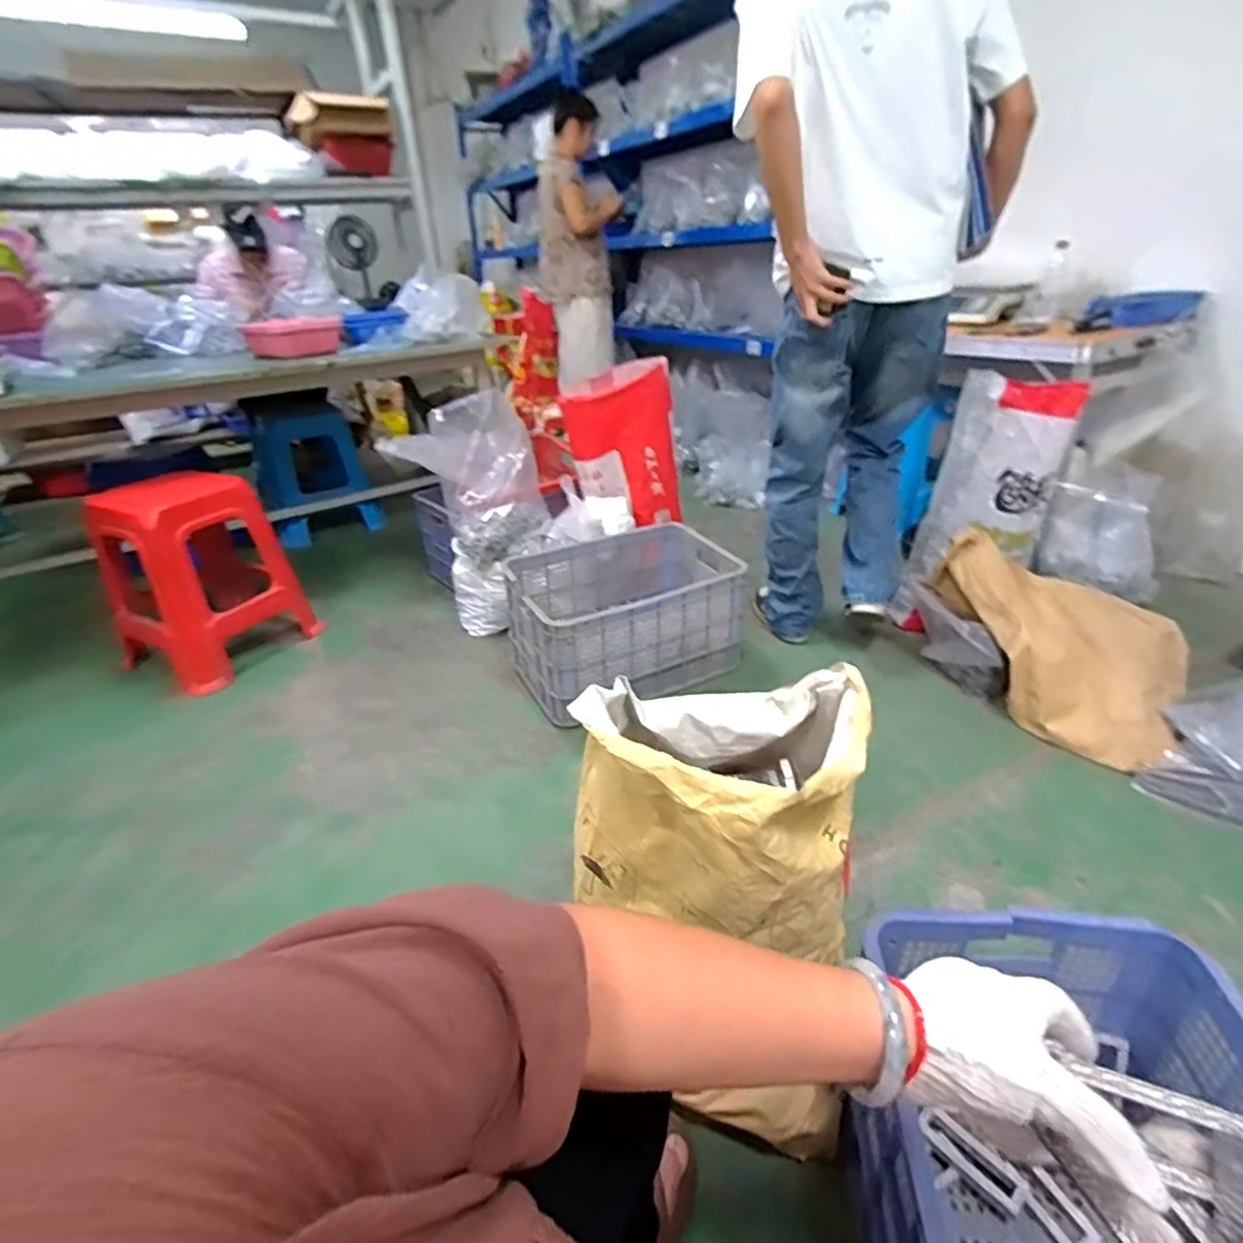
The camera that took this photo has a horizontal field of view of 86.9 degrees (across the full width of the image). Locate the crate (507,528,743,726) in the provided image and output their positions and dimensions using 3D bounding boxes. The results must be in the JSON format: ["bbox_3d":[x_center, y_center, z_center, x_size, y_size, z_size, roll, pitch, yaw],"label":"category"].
[{"bbox_3d":[0.009,-0.009,1.644,0.536,0.290,0.368,-15,32,-20],"label":"crate"}]

